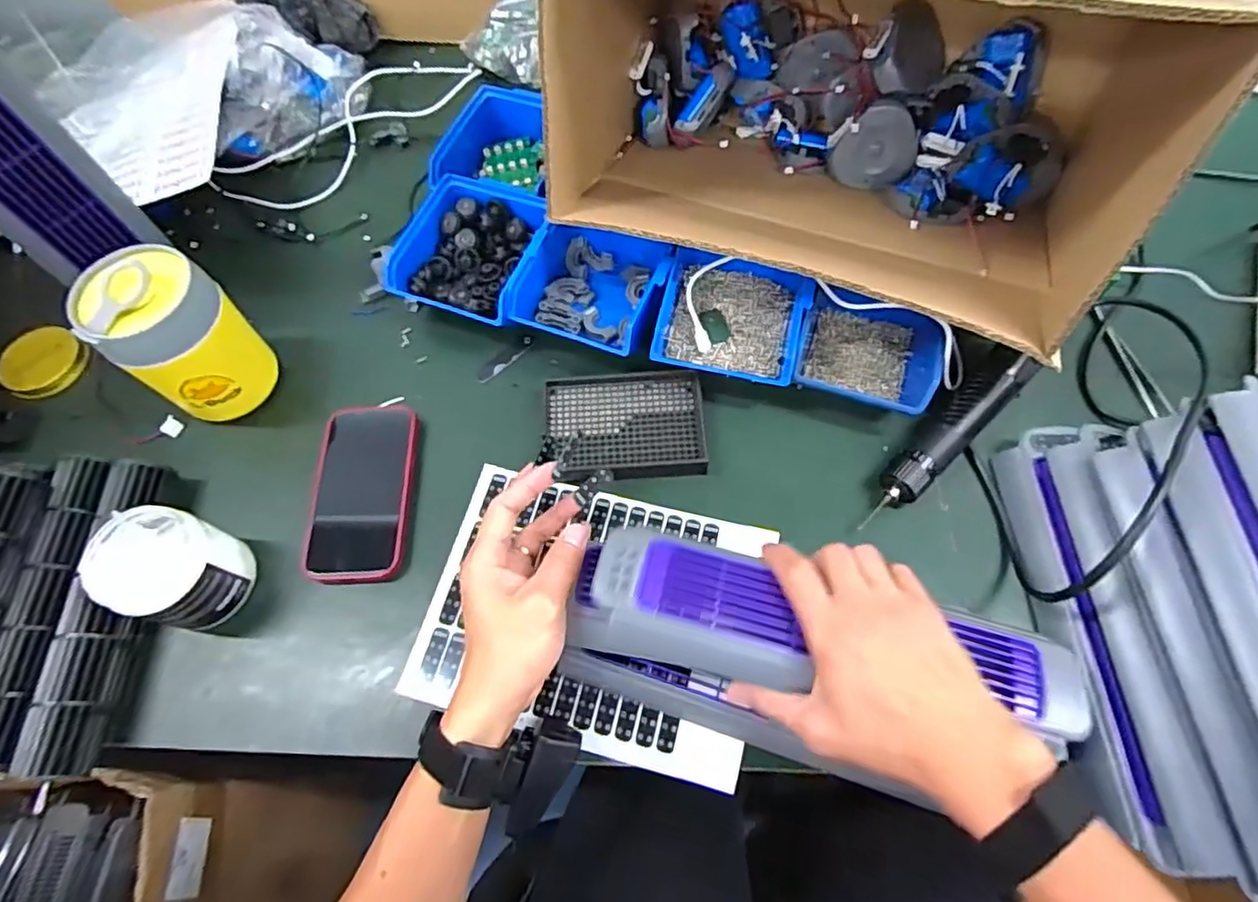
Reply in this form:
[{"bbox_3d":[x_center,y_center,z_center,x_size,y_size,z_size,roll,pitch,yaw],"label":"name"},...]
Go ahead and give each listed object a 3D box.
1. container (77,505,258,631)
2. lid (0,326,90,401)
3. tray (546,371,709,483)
[{"bbox_3d":[-0.333,0.088,0.463,0.076,0.081,0.072,0,65,1],"label":"container"},{"bbox_3d":[-0.541,-0.081,0.576,0.072,0.019,0.065,-5,65,-1],"label":"lid"},{"bbox_3d":[-0.002,-0.022,0.528,0.128,0.016,0.096,-4,65,-1],"label":"tray"}]

